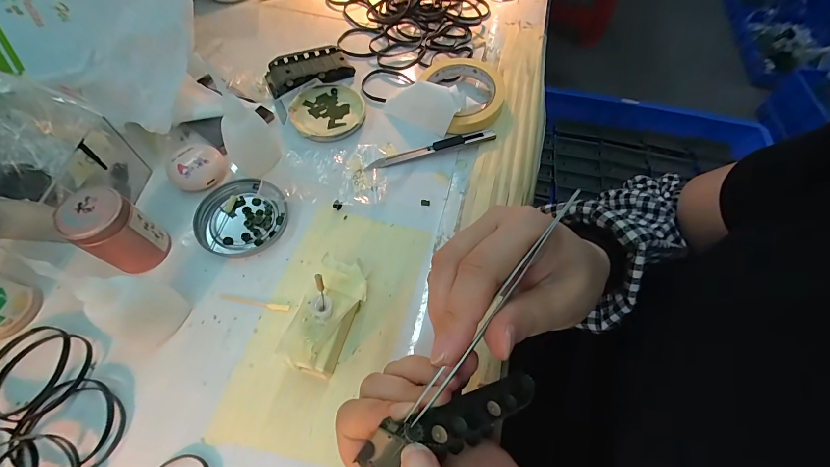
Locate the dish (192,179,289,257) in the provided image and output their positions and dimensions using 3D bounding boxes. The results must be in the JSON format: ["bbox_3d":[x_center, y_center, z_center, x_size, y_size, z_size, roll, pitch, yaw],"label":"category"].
[{"bbox_3d":[-0.159,-0.015,0.320,0.080,0.010,0.075,1,62,-3],"label":"dish"}]

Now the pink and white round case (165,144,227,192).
[{"bbox_3d":[-0.207,-0.063,0.332,0.049,0.019,0.045,1,62,-3],"label":"pink and white round case"}]

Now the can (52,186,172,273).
[{"bbox_3d":[-0.233,-0.001,0.274,0.039,0.063,0.043,26,63,10],"label":"can"}]

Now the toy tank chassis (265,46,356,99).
[{"bbox_3d":[-0.126,-0.193,0.411,0.095,0.016,0.049,-19,64,-13],"label":"toy tank chassis"}]

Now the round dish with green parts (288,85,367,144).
[{"bbox_3d":[-0.095,-0.132,0.385,0.079,0.012,0.078,1,62,-3],"label":"round dish with green parts"}]

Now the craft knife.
[{"bbox_3d":[0.018,-0.089,0.363,0.138,0.011,0.015,-14,63,-11],"label":"craft knife"}]

